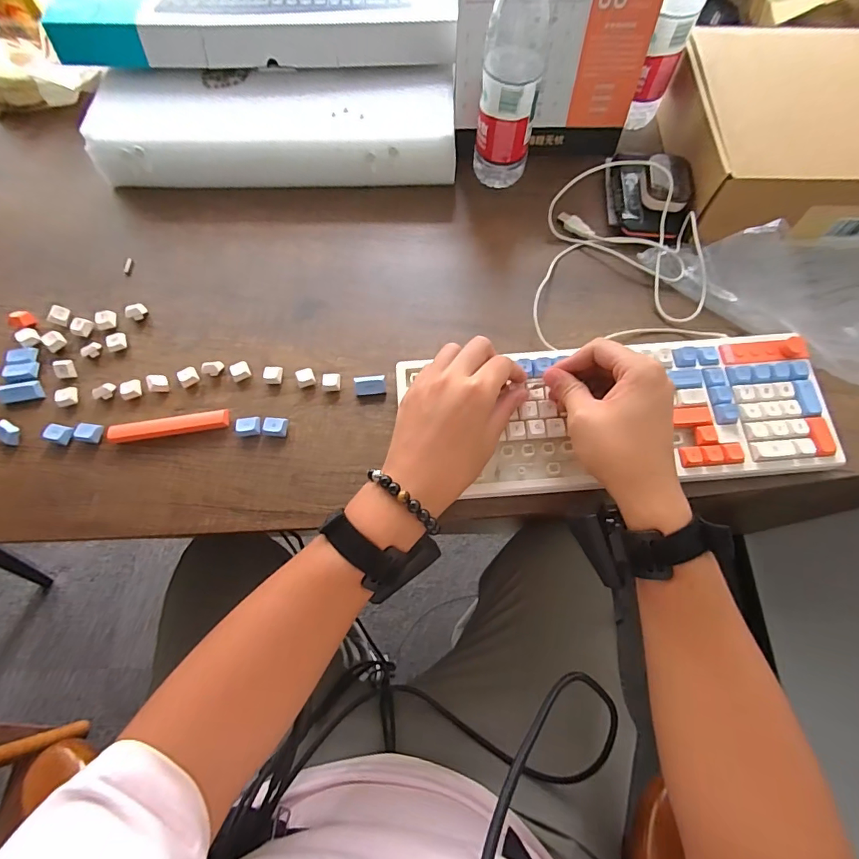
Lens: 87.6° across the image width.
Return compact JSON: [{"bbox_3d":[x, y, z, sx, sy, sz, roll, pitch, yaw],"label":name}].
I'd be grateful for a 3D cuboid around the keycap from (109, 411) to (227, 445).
[{"bbox_3d":[-0.257,-0.003,0.445,0.114,0.013,0.018,-8,68,-2],"label":"keycap"}]

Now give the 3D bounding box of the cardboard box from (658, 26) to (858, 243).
[{"bbox_3d":[0.484,-0.352,0.530,0.372,0.097,0.267,-3,68,0],"label":"cardboard box"}]

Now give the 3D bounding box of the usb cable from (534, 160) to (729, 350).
[{"bbox_3d":[0.207,-0.212,0.511,0.194,0.044,0.254,-1,68,0],"label":"usb cable"}]

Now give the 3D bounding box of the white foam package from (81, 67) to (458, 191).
[{"bbox_3d":[-0.188,-0.376,0.567,0.437,0.067,0.149,0,68,1],"label":"white foam package"}]

